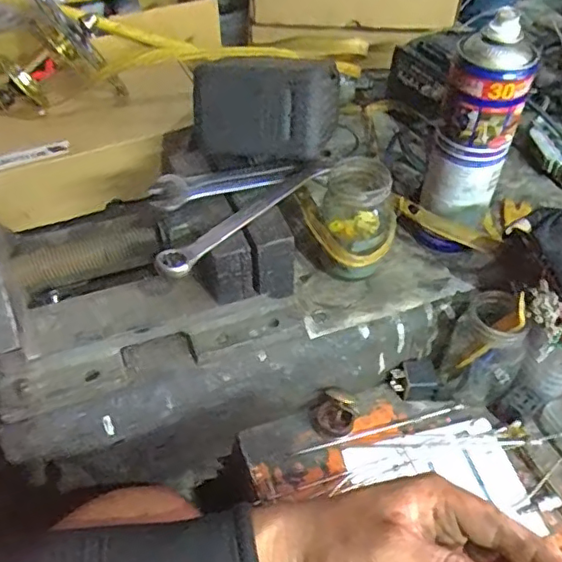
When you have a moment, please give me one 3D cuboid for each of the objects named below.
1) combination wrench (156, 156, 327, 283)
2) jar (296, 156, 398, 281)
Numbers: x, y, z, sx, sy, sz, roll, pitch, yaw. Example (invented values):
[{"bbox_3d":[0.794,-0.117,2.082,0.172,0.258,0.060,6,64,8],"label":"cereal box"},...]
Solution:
[{"bbox_3d":[-0.028,-0.057,0.473,0.023,0.016,0.182,34,56,27],"label":"combination wrench"},{"bbox_3d":[0.059,-0.052,0.529,0.092,0.107,0.083,6,48,5],"label":"jar"}]

